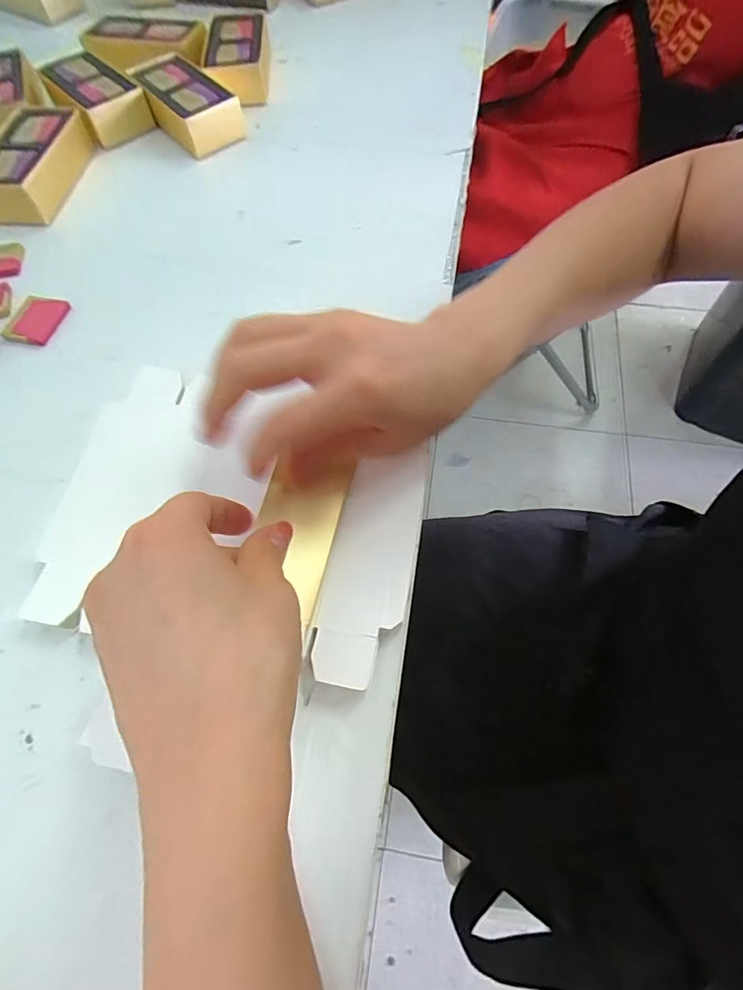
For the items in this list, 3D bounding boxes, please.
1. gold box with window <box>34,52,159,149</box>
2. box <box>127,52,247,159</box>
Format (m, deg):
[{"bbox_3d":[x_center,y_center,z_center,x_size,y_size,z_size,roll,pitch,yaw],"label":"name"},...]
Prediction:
[{"bbox_3d":[-0.262,-0.377,0.437,0.061,0.033,0.125,-36,68,-15],"label":"gold box with window"},{"bbox_3d":[-0.168,-0.360,0.424,0.060,0.033,0.119,-32,67,-13],"label":"box"}]

